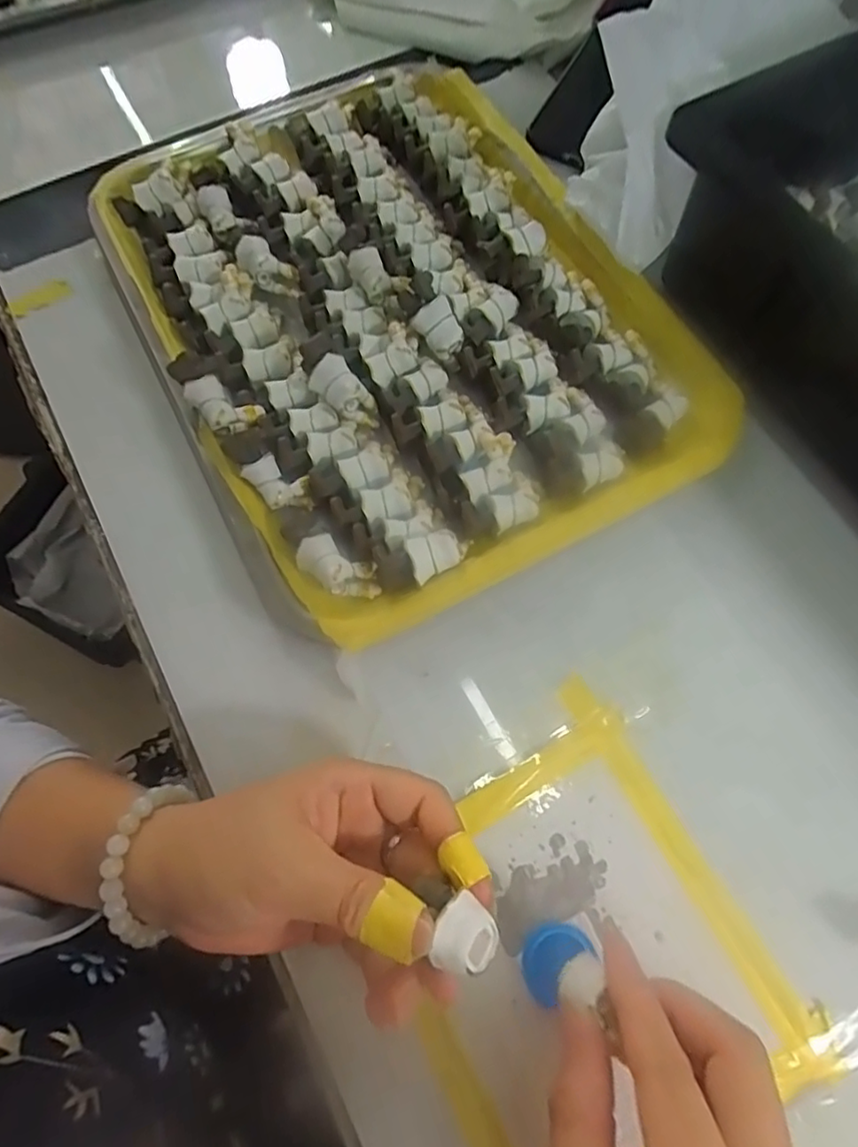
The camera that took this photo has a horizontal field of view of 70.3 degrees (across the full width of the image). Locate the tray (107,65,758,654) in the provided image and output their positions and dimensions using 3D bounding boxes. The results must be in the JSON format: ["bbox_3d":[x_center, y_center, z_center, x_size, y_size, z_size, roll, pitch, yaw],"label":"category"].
[{"bbox_3d":[-0.021,-0.153,0.337,0.247,0.034,0.335,-29,71,-8],"label":"tray"}]

